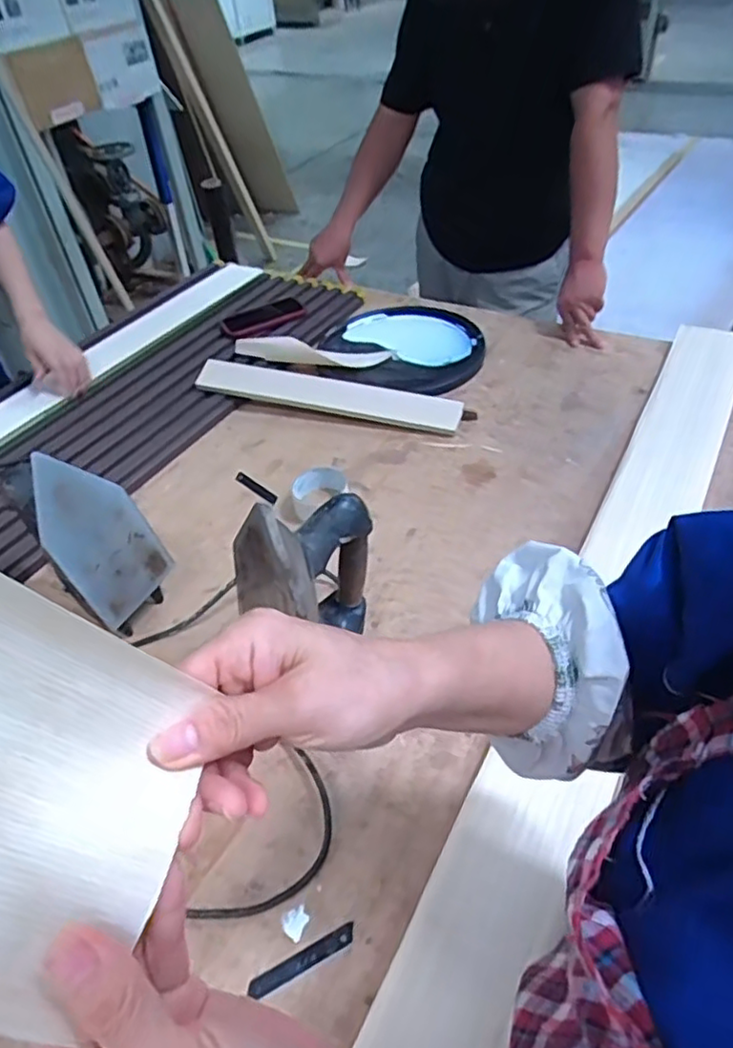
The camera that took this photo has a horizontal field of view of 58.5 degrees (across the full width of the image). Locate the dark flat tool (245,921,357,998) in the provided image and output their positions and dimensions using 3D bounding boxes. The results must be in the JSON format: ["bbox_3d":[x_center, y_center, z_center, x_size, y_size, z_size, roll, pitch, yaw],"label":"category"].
[{"bbox_3d":[-0.054,0.373,0.560,0.095,0.005,0.017,-24,47,-17],"label":"dark flat tool"}]

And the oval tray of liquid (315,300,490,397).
[{"bbox_3d":[0.070,-0.336,1.265,0.305,0.041,0.294,3,45,10],"label":"oval tray of liquid"}]

